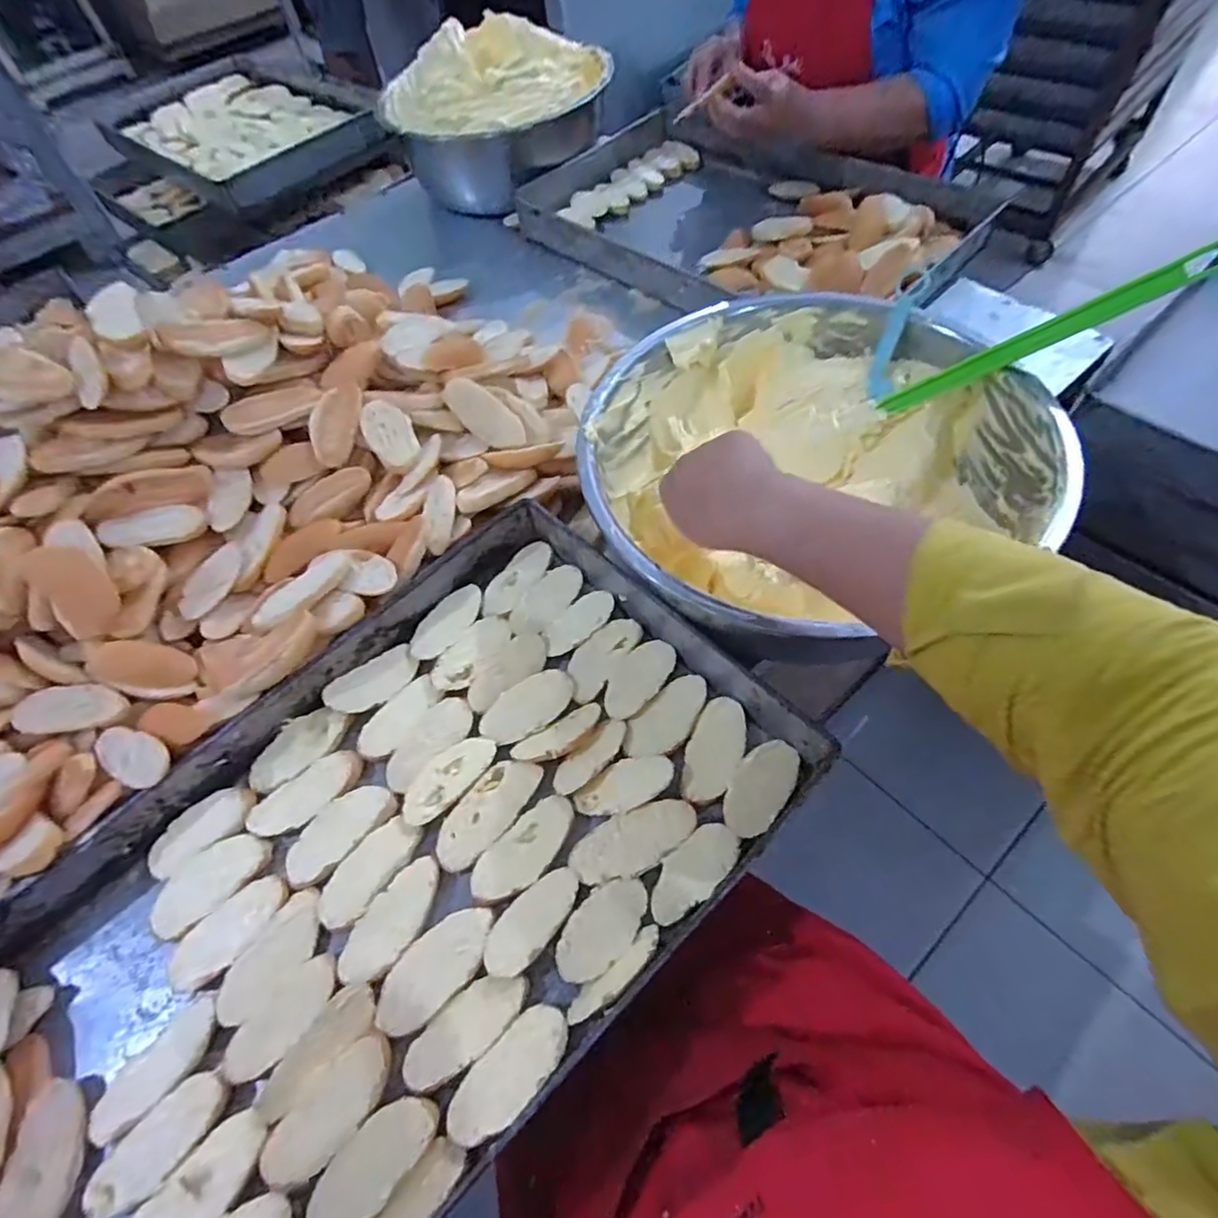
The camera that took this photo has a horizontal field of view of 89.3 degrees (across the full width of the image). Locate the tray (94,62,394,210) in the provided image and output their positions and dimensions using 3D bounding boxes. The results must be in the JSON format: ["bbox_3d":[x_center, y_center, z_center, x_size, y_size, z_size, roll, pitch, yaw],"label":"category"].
[{"bbox_3d":[-0.786,-1.011,1.285,0.657,0.046,0.383,34,67,24],"label":"tray"}]

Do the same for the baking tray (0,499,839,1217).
[{"bbox_3d":[-0.168,0.205,0.460,0.615,0.069,0.363,-40,63,-20],"label":"baking tray"}]

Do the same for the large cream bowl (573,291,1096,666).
[{"bbox_3d":[0.170,-0.118,0.566,0.377,0.134,0.361,-16,58,-7],"label":"large cream bowl"}]

